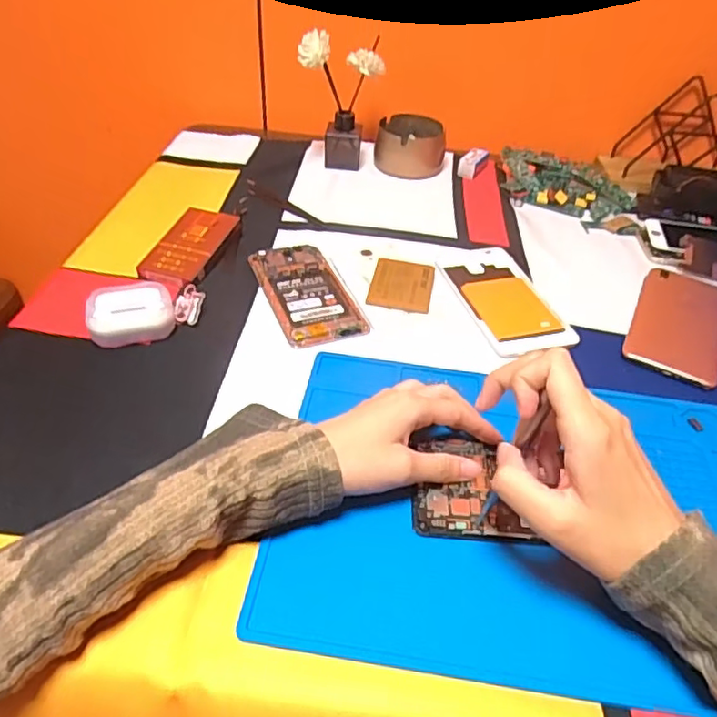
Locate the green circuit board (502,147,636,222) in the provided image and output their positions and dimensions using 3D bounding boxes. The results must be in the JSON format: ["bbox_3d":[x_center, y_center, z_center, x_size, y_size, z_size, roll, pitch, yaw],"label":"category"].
[{"bbox_3d":[0.242,-0.205,0.702,0.157,0.025,0.091,19,45,16],"label":"green circuit board"}]

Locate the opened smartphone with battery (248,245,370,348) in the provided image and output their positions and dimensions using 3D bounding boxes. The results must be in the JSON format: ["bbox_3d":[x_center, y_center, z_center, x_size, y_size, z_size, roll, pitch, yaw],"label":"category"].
[{"bbox_3d":[-0.048,-0.061,0.530,0.069,0.006,0.136,-14,45,-19],"label":"opened smartphone with battery"}]

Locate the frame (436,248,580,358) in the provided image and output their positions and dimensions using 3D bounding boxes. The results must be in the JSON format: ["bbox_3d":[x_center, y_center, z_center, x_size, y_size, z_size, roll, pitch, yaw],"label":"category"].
[{"bbox_3d":[0.131,-0.060,0.548,0.083,0.007,0.157,-9,44,-14],"label":"frame"}]

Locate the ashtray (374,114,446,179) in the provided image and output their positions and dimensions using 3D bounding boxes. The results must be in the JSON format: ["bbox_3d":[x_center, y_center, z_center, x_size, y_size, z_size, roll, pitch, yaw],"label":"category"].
[{"bbox_3d":[0.064,-0.265,0.741,0.086,0.047,0.088,6,43,2],"label":"ashtray"}]

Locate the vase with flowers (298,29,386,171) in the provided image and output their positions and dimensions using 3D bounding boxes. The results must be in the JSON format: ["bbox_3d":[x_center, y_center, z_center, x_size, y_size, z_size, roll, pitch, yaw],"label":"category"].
[{"bbox_3d":[-0.020,-0.294,0.686,0.052,0.146,0.095,29,48,25],"label":"vase with flowers"}]

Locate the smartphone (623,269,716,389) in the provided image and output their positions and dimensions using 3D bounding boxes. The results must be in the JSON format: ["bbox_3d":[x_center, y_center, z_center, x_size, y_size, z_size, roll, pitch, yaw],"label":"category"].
[{"bbox_3d":[0.286,-0.034,0.528,0.076,0.006,0.154,22,45,18],"label":"smartphone"}]

